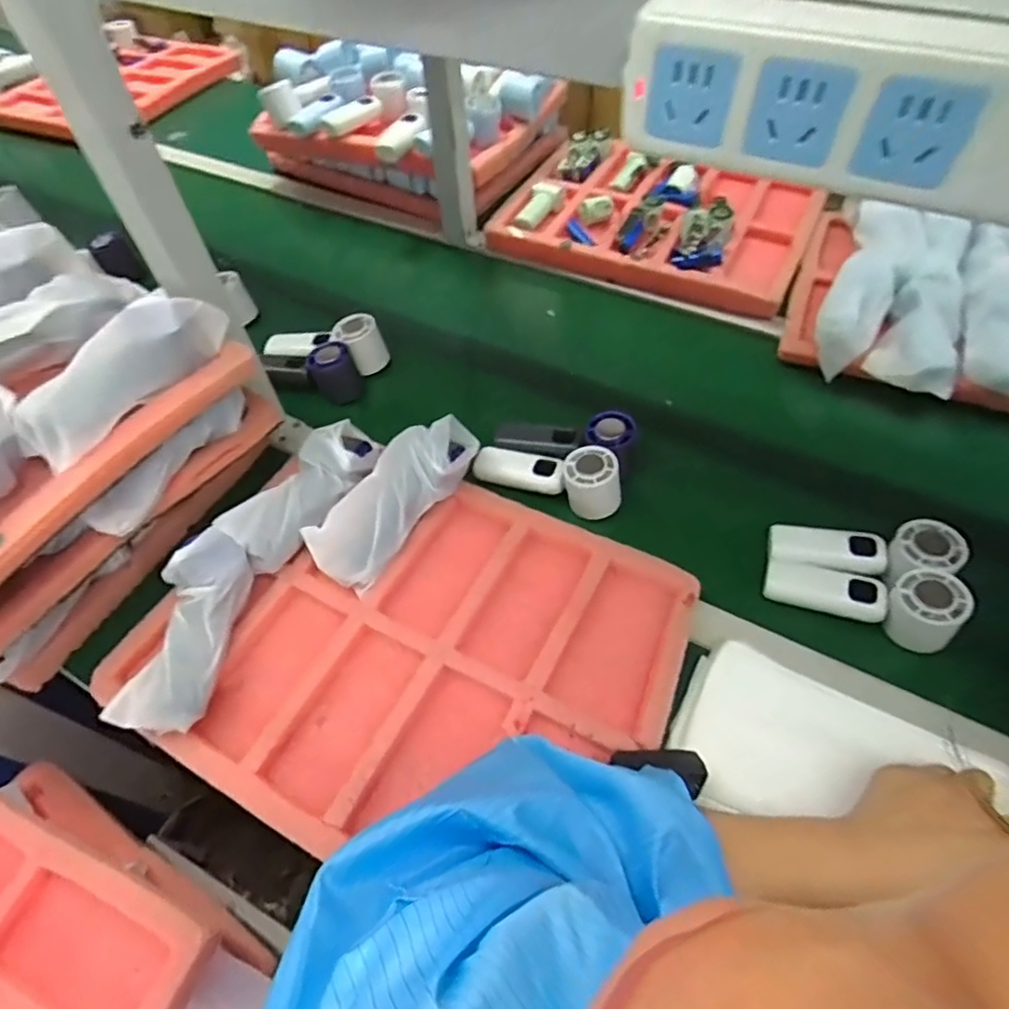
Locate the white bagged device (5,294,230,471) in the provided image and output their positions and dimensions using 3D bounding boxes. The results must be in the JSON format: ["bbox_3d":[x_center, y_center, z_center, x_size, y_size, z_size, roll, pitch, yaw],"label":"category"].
[{"bbox_3d":[-0.318,-0.115,0.507,0.052,0.048,0.192,21,57,16],"label":"white bagged device"}]

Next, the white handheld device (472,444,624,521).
[{"bbox_3d":[0.048,-0.040,0.635,0.158,0.058,0.052,19,57,14],"label":"white handheld device"}]

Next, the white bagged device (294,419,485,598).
[{"bbox_3d":[-0.099,-0.010,0.583,0.066,0.070,0.199,32,61,22],"label":"white bagged device"}]

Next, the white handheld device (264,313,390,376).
[{"bbox_3d":[-0.230,-0.207,0.771,0.161,0.064,0.054,12,55,10],"label":"white handheld device"}]

